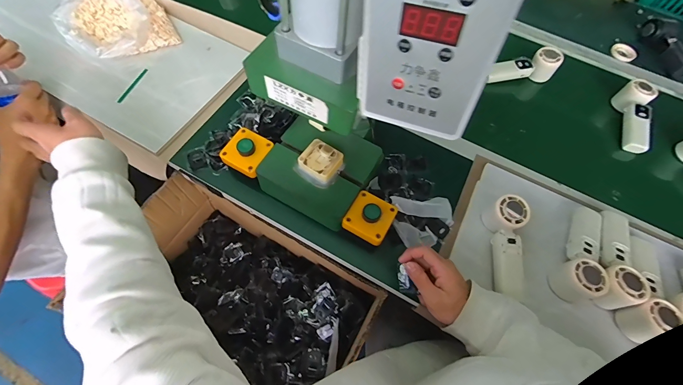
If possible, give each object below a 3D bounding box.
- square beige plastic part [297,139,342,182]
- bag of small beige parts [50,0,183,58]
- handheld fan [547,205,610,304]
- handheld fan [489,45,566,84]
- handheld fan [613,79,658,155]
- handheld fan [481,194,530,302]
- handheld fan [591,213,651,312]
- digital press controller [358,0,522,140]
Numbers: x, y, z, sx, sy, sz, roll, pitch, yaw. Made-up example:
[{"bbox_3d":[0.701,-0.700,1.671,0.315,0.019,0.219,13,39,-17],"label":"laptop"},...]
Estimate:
[{"bbox_3d":[-0.033,-0.048,0.494,0.060,0.031,0.055,32,66,12],"label":"square beige plastic part"},{"bbox_3d":[-0.492,-0.377,0.652,0.205,0.062,0.218,-28,69,-16],"label":"bag of small beige parts"},{"bbox_3d":[0.390,0.091,0.492,0.054,0.052,0.165,26,65,9],"label":"handheld fan"},{"bbox_3d":[0.413,-0.283,0.696,0.153,0.064,0.056,-13,65,-10],"label":"handheld fan"},{"bbox_3d":[0.640,-0.167,0.657,0.043,0.058,0.165,17,64,5],"label":"handheld fan"},{"bbox_3d":[0.264,0.085,0.486,0.053,0.059,0.152,9,64,1],"label":"handheld fan"},{"bbox_3d":[0.448,0.102,0.490,0.059,0.048,0.181,30,66,11],"label":"handheld fan"},{"bbox_3d":[0.064,-0.118,0.206,0.094,0.157,0.051,22,64,7],"label":"digital press controller"}]

